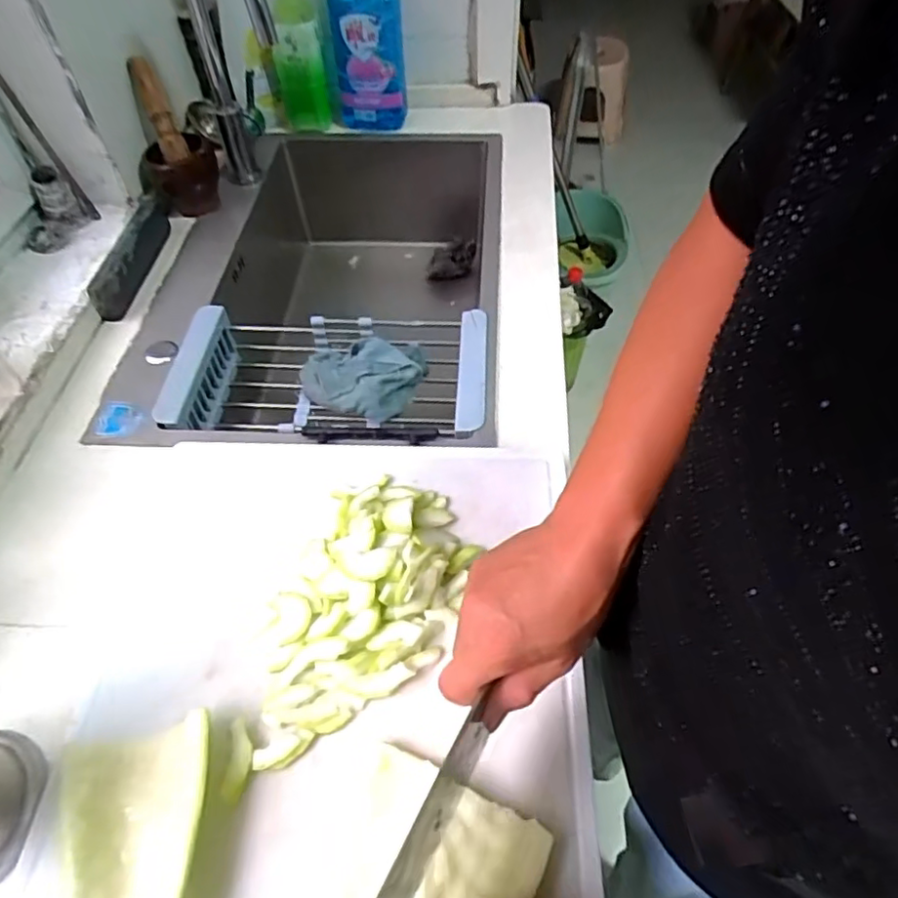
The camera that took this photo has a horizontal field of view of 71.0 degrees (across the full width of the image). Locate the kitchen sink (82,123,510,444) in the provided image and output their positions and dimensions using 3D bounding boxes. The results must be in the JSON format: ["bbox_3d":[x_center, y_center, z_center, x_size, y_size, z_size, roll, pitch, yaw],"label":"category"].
[{"bbox_3d":[-0.164,-0.200,0.944,0.462,0.228,0.659,1,53,3],"label":"kitchen sink"}]

